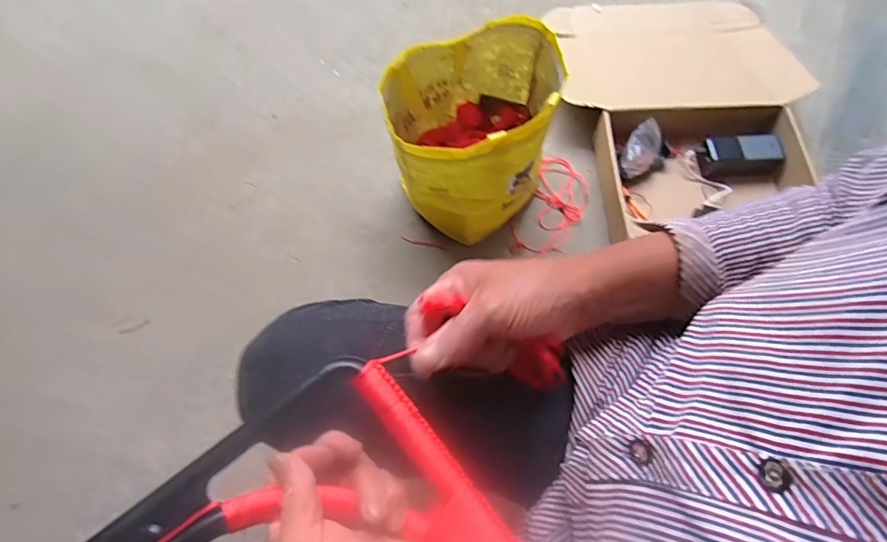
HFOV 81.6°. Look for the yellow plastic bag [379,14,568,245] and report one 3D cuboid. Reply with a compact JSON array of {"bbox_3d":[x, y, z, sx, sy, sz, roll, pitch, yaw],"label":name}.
[{"bbox_3d":[0.037,-0.215,0.808,0.228,0.253,0.237,14,69,4],"label":"yellow plastic bag"}]

